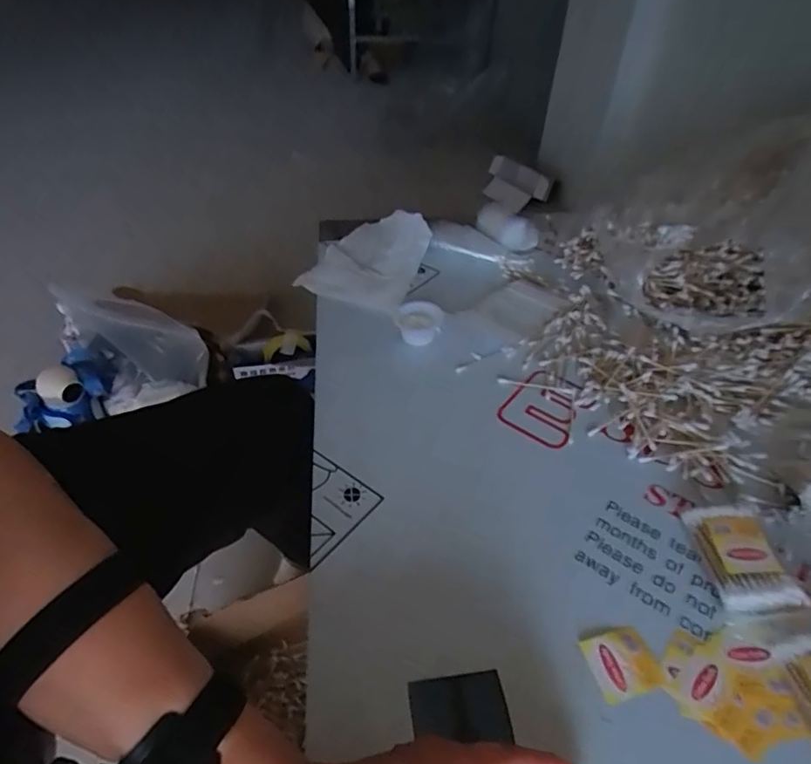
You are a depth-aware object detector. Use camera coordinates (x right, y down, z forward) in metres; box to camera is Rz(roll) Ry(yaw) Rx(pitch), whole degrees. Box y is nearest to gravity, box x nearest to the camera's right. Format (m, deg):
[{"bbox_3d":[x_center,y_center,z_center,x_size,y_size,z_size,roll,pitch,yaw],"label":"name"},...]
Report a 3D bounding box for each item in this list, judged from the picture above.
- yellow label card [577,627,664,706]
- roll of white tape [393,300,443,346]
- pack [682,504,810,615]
[{"bbox_3d":[0.143,0.186,0.357,0.043,0.004,0.040,-12,51,-13],"label":"yellow label card"},{"bbox_3d":[0.014,-0.067,0.603,0.045,0.026,0.053,20,46,19],"label":"roll of white tape"},{"bbox_3d":[0.250,0.130,0.399,0.056,0.023,0.079,-2,43,-4],"label":"pack"}]

